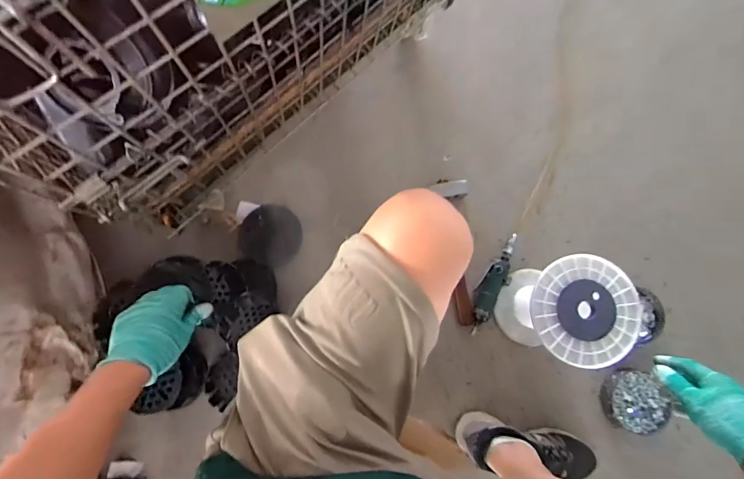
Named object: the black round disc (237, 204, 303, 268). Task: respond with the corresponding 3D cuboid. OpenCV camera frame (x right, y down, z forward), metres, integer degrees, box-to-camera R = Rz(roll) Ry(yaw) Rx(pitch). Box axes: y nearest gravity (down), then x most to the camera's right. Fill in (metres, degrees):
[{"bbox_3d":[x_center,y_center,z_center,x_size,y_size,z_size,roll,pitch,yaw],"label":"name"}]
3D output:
[{"bbox_3d":[-0.231,-0.011,0.873,0.139,0.008,0.134,1,98,7],"label":"black round disc"}]

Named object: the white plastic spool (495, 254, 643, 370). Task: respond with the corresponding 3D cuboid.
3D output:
[{"bbox_3d":[0.371,0.141,0.786,0.174,0.241,0.181,0,81,-2],"label":"white plastic spool"}]

